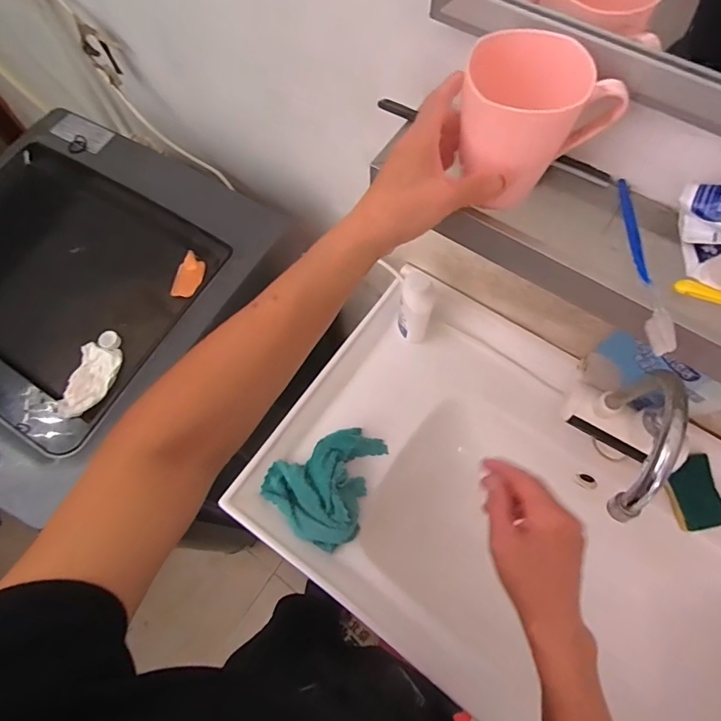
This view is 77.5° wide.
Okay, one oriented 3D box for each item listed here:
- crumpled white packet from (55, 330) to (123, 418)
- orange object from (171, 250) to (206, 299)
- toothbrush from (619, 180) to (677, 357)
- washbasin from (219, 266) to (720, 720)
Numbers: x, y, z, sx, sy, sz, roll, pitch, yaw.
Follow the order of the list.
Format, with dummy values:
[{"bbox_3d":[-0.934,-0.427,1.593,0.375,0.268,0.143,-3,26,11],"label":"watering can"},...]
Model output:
[{"bbox_3d":[-0.366,0.020,0.620,0.052,0.030,0.125,11,67,7],"label":"crumpled white packet"},{"bbox_3d":[-0.256,-0.125,0.669,0.035,0.020,0.070,20,69,10],"label":"orange object"},{"bbox_3d":[0.240,-0.081,0.377,0.018,0.023,0.168,2,66,3],"label":"toothbrush"},{"bbox_3d":[0.263,0.254,0.621,0.787,0.192,0.435,32,71,15],"label":"washbasin"}]

